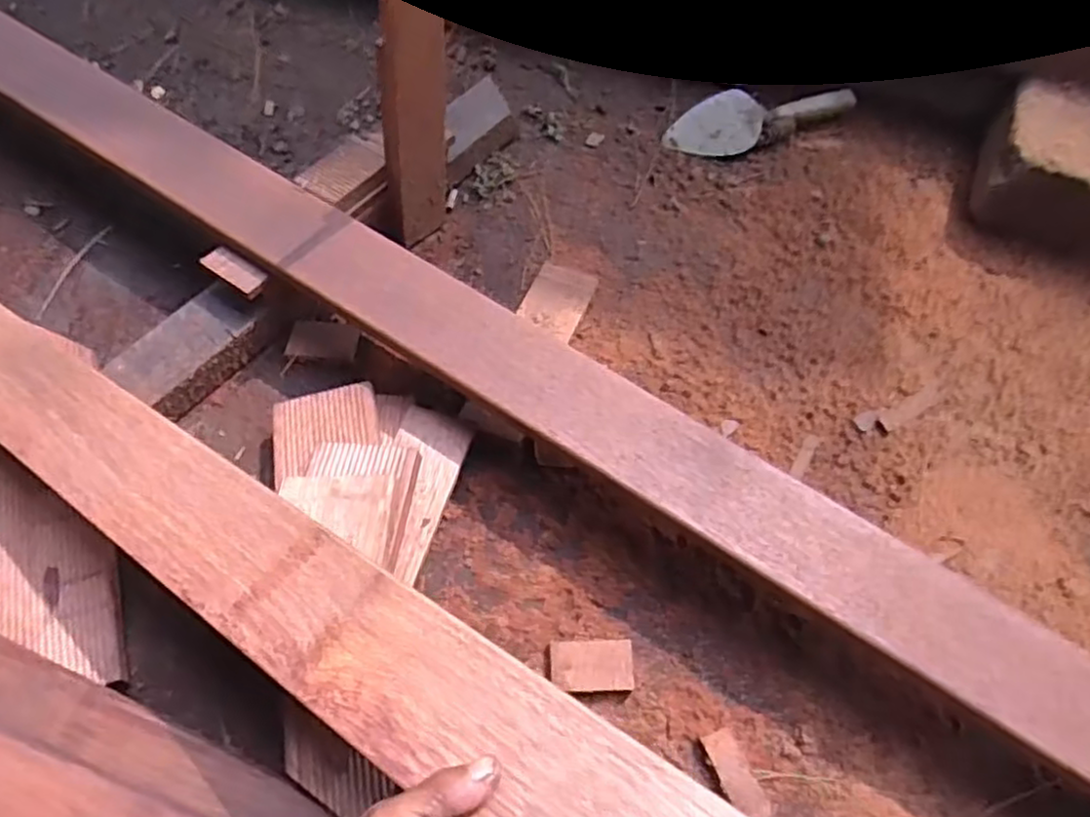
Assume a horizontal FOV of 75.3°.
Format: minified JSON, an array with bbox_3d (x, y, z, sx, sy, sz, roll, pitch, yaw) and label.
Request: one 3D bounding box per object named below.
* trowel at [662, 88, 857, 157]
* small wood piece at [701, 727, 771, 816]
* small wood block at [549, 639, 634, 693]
[{"bbox_3d":[0.279,-0.382,0.919,0.246,0.046,0.099,-25,62,-18],"label":"trowel"},{"bbox_3d":[0.141,0.269,0.520,0.026,0.009,0.062,-16,59,-13],"label":"small wood piece"},{"bbox_3d":[0.037,0.201,0.555,0.065,0.009,0.037,0,57,-3],"label":"small wood block"}]

